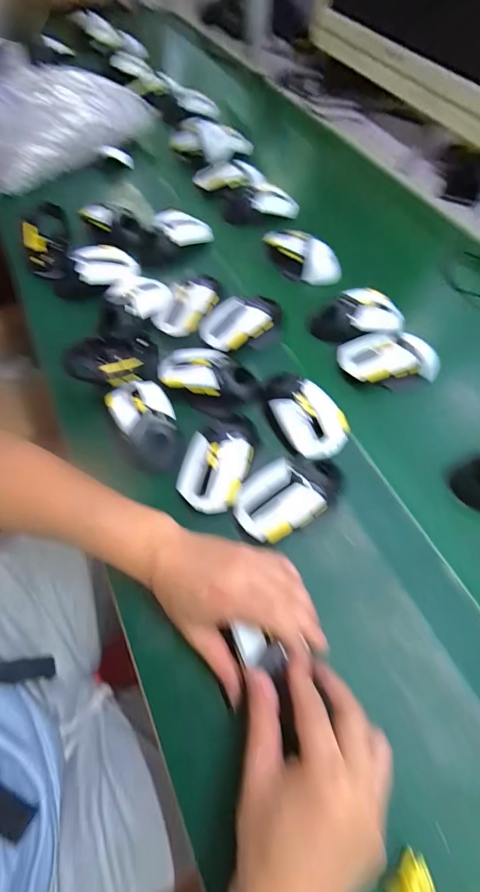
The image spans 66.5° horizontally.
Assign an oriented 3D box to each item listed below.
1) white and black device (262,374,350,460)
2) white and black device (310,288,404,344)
[{"bbox_3d":[0.070,-0.036,0.406,0.058,0.033,0.109,-26,64,-13],"label":"white and black device"},{"bbox_3d":[0.157,-0.174,0.492,0.116,0.035,0.067,-9,62,-4],"label":"white and black device"}]

